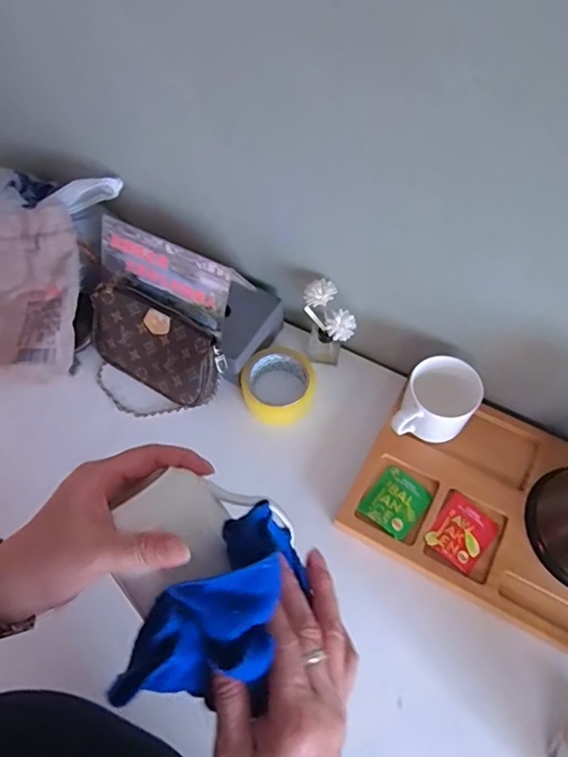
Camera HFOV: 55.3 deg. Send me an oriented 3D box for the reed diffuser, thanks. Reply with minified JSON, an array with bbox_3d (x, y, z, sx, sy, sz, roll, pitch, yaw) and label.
[{"bbox_3d":[0.056,-0.063,0.710,0.048,0.124,0.077,-33,66,-17],"label":"reed diffuser"}]

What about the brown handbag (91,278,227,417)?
[{"bbox_3d":[-0.174,-0.033,0.717,0.194,0.050,0.142,33,111,8],"label":"brown handbag"}]

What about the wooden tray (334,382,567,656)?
[{"bbox_3d":[0.272,0.158,0.645,0.354,0.030,0.239,27,64,14],"label":"wooden tray"}]

